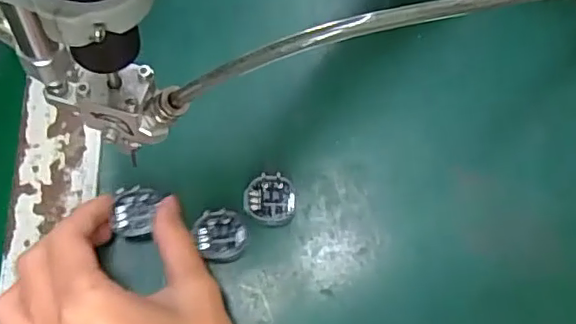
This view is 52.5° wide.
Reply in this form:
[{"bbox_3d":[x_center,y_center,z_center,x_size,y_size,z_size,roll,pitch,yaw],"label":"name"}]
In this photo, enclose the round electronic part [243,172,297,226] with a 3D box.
[{"bbox_3d":[-0.010,0.021,0.322,0.028,0.010,0.026,0,71,1],"label":"round electronic part"}]

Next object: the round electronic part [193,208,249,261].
[{"bbox_3d":[-0.036,0.040,0.317,0.028,0.006,0.026,0,71,1],"label":"round electronic part"}]

